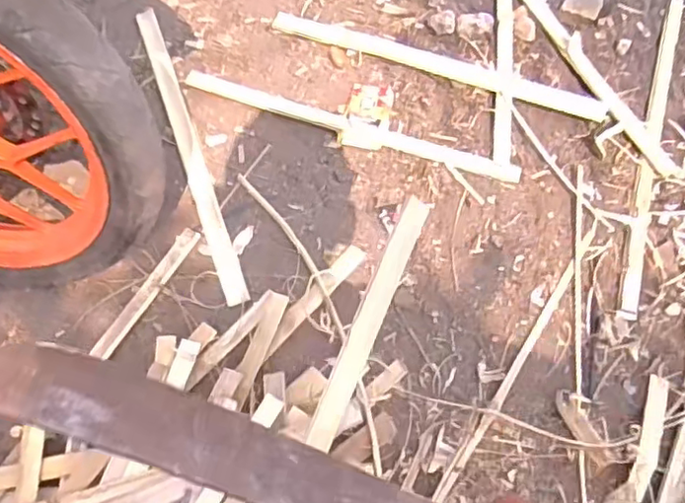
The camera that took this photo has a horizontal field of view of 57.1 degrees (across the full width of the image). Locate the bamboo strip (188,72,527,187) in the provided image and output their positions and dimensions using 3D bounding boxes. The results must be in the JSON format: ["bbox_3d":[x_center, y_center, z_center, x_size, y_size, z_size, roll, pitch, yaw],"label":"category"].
[{"bbox_3d":[0.003,-0.187,0.925,0.517,0.006,0.032,20,67,12],"label":"bamboo strip"}]

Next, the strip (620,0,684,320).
[{"bbox_3d":[0.430,-0.158,0.869,0.024,0.007,0.533,16,67,11],"label":"strip"}]

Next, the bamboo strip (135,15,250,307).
[{"bbox_3d":[-0.227,-0.160,0.909,0.033,0.007,0.524,-20,65,-6],"label":"bamboo strip"}]

